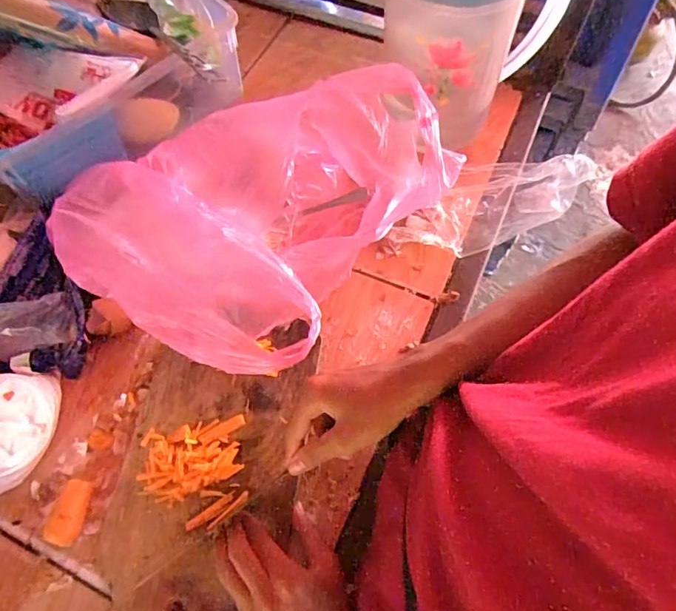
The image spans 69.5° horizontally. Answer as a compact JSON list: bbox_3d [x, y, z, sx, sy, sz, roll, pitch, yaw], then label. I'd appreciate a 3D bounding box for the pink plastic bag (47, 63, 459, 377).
[{"bbox_3d":[-0.085,-0.094,0.487,0.282,0.198,0.303,34,66,14],"label":"pink plastic bag"}]

